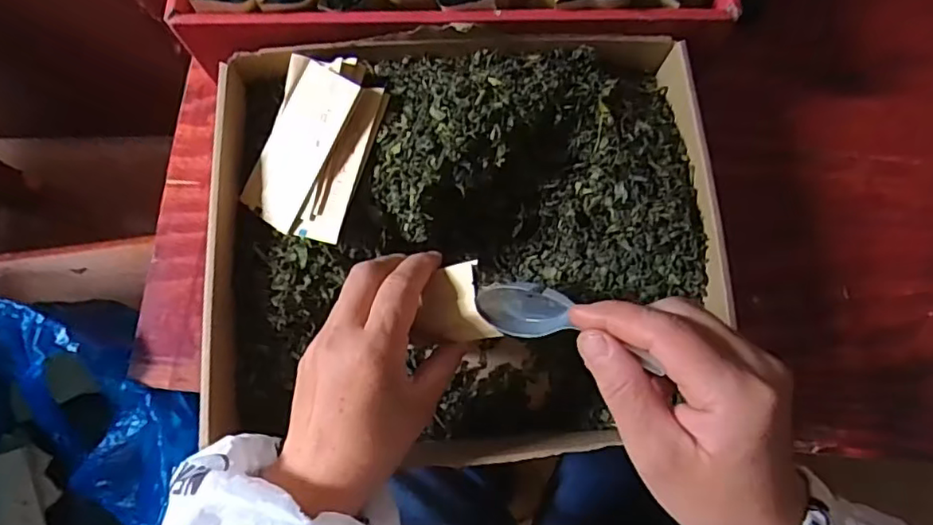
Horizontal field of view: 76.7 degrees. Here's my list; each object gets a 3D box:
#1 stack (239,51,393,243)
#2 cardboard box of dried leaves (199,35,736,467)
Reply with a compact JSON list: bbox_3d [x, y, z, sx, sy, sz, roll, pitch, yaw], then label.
[{"bbox_3d":[-0.104,-0.079,0.396,0.076,0.017,0.119,18,90,13],"label":"stack"},{"bbox_3d":[0.001,-0.015,0.409,0.325,0.107,0.284,-5,74,0],"label":"cardboard box of dried leaves"}]

